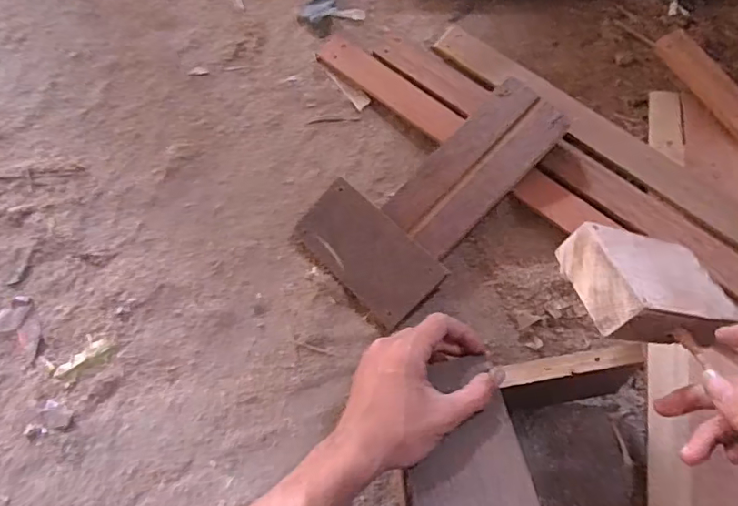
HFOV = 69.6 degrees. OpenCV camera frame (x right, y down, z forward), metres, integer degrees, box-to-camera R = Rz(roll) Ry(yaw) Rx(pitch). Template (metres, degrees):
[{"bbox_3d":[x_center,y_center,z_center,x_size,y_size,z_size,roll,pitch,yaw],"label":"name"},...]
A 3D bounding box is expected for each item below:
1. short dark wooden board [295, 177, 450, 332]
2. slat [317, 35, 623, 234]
[{"bbox_3d":[-0.002,-0.001,0.519,0.139,0.016,0.080,46,100,12],"label":"short dark wooden board"},{"bbox_3d":[0.090,-0.129,0.559,0.399,0.020,0.039,39,77,12],"label":"slat"}]

